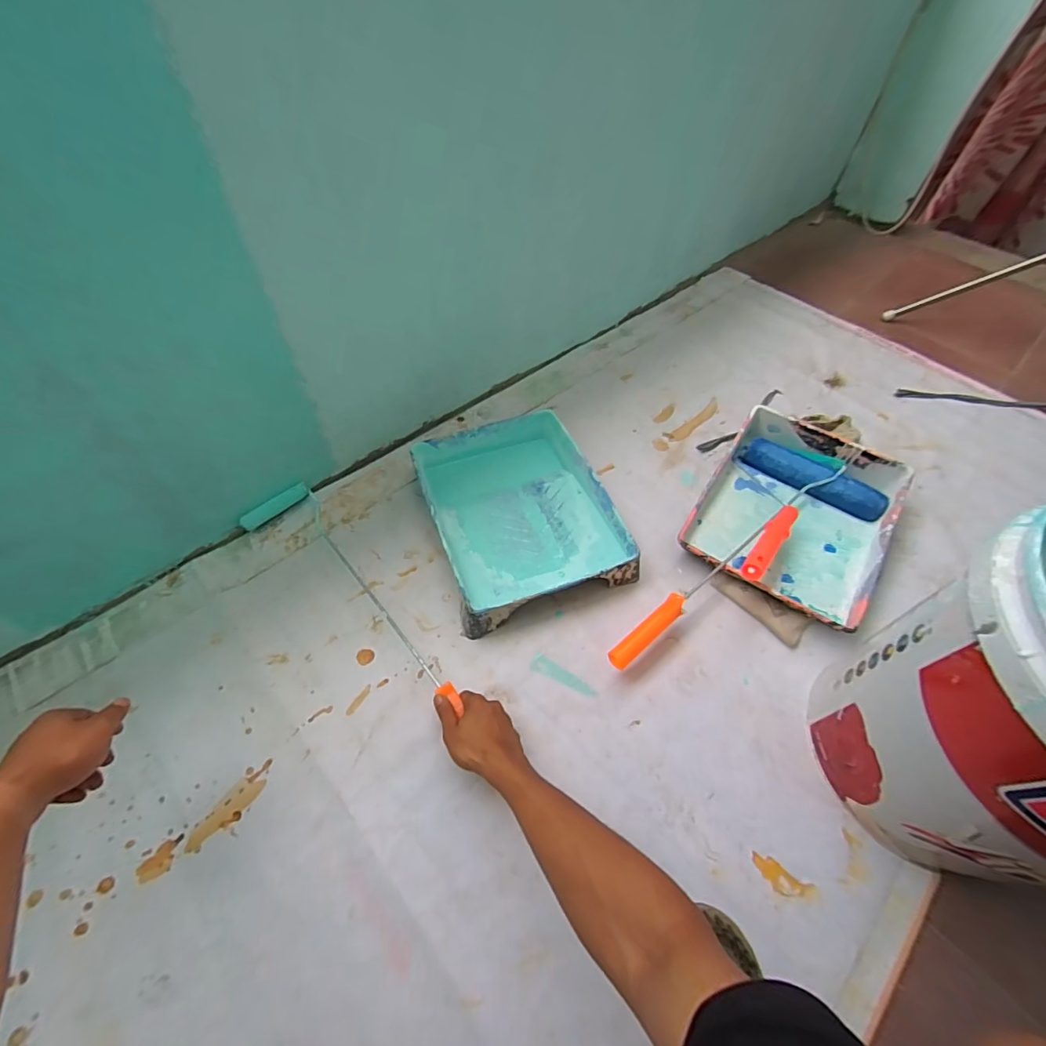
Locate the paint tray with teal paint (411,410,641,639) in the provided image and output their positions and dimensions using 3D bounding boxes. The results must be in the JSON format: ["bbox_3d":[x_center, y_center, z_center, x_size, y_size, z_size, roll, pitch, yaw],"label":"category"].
[{"bbox_3d":[-0.007,-0.025,0.800,0.284,0.057,0.358,-16,57,-13],"label":"paint tray with teal paint"}]

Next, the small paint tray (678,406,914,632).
[{"bbox_3d":[0.465,-0.021,0.818,0.283,0.077,0.359,30,59,17],"label":"small paint tray"}]

